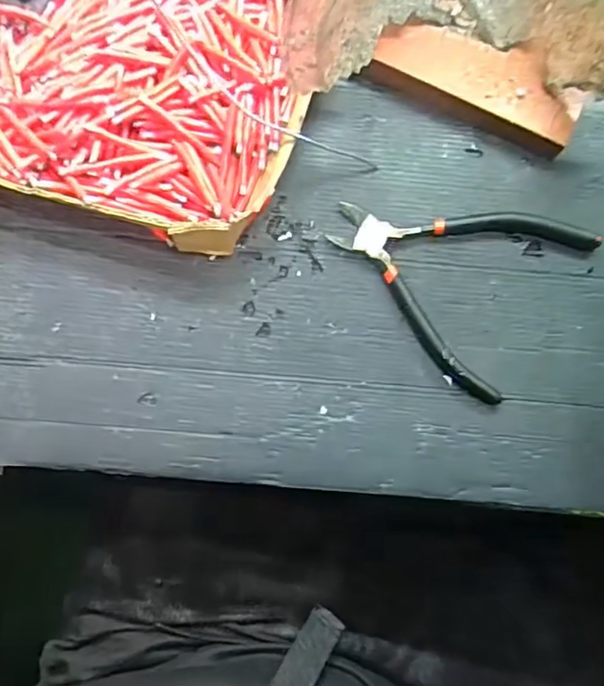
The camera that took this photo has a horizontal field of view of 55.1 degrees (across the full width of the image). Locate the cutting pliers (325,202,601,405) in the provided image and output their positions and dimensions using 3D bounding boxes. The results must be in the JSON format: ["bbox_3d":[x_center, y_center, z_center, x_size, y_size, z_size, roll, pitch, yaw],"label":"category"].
[{"bbox_3d":[0.095,-0.053,0.365,0.143,0.013,0.127,34,84,2],"label":"cutting pliers"}]

